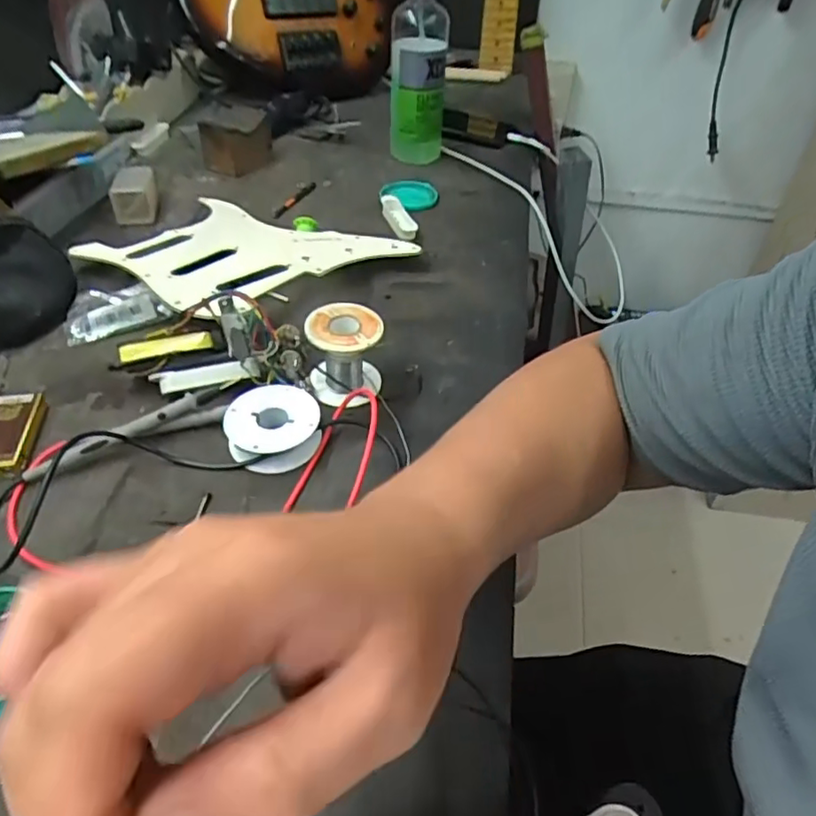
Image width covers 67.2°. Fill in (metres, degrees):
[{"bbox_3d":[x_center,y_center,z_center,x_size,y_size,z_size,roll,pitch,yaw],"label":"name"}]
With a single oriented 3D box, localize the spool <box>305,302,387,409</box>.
[{"bbox_3d":[-0.046,-0.042,0.441,0.051,0.048,0.044,-9,45,-12],"label":"spool"}]

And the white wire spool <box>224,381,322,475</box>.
[{"bbox_3d":[-0.090,0.012,0.411,0.060,0.024,0.056,-5,45,-7],"label":"white wire spool"}]

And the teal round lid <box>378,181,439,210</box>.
[{"bbox_3d":[0.004,-0.244,0.695,0.058,0.013,0.079,30,51,26],"label":"teal round lid"}]

